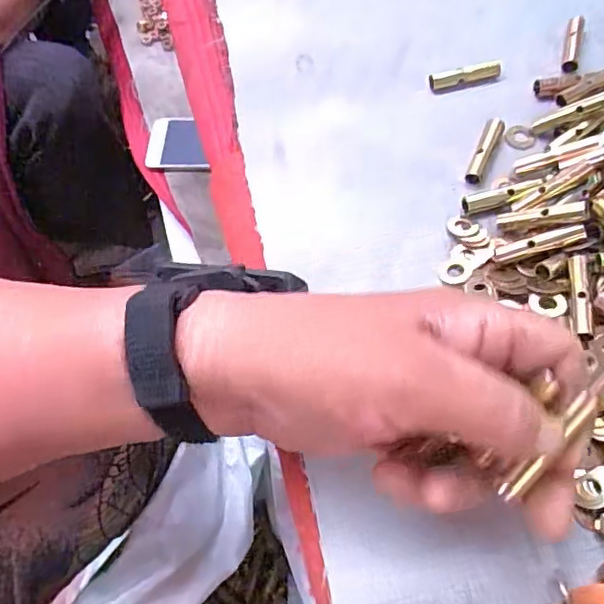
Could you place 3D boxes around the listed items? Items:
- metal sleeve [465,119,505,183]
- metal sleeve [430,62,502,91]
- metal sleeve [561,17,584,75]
[{"bbox_3d":[0.103,-0.086,0.325,0.009,0.008,0.042,23,66,15],"label":"metal sleeve"},{"bbox_3d":[0.101,-0.140,0.358,0.045,0.007,0.010,-11,62,-2],"label":"metal sleeve"},{"bbox_3d":[0.169,-0.159,0.359,0.010,0.008,0.050,15,64,12],"label":"metal sleeve"}]

